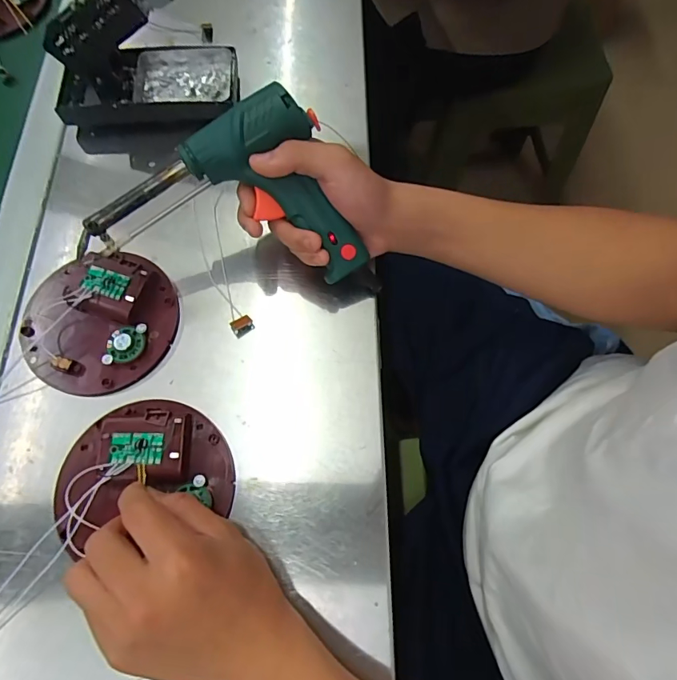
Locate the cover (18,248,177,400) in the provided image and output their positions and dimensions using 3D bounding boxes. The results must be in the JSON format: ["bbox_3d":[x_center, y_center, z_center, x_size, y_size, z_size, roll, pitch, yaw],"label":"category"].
[{"bbox_3d":[-0.189,-0.016,0.356,0.117,0.028,0.109,1,68,-2],"label":"cover"}]

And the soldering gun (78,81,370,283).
[{"bbox_3d":[-0.068,-0.117,0.333,0.200,0.030,0.129,11,108,-12],"label":"soldering gun"}]

